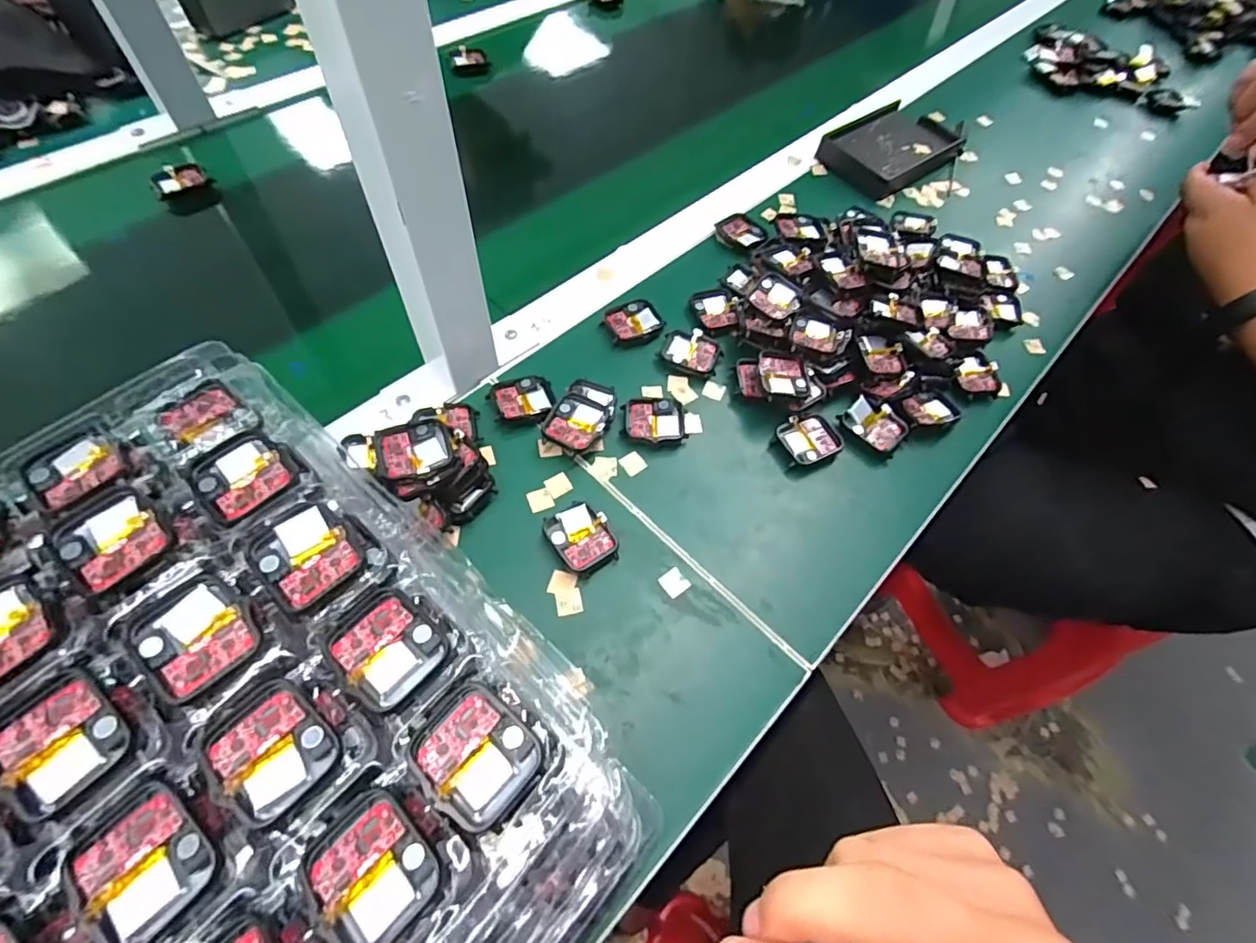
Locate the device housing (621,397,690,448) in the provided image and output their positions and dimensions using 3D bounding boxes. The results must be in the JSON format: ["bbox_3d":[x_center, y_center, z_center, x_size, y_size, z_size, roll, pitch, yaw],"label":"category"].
[{"bbox_3d":[0.019,-0.036,0.420,0.047,0.008,0.037,-5,60,-7],"label":"device housing"}]

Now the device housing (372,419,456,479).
[{"bbox_3d":[-0.132,-0.011,0.357,0.045,0.015,0.039,-18,62,-14],"label":"device housing"}]

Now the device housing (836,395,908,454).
[{"bbox_3d":[0.184,-0.036,0.429,0.035,0.010,0.044,-38,69,-23],"label":"device housing"}]

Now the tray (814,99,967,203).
[{"bbox_3d":[0.290,-0.353,0.615,0.174,0.018,0.093,-34,67,-22],"label":"tray"}]

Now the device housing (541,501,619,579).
[{"bbox_3d":[-0.030,0.043,0.370,0.039,0.011,0.046,-27,65,-19],"label":"device housing"}]

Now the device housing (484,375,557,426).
[{"bbox_3d":[-0.076,-0.051,0.419,0.045,0.008,0.041,-19,62,-15],"label":"device housing"}]

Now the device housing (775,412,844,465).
[{"bbox_3d":[0.133,-0.024,0.424,0.044,0.014,0.037,-22,63,-16],"label":"device housing"}]

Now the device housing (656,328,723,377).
[{"bbox_3d":[0.050,-0.095,0.456,0.046,0.009,0.038,20,60,8],"label":"device housing"}]

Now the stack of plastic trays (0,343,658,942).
[{"bbox_3d":[-0.187,0.123,0.237,0.324,0.087,0.274,40,64,18],"label":"stack of plastic trays"}]

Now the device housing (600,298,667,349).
[{"bbox_3d":[0.005,-0.120,0.468,0.046,0.008,0.041,-21,63,-16],"label":"device housing"}]

